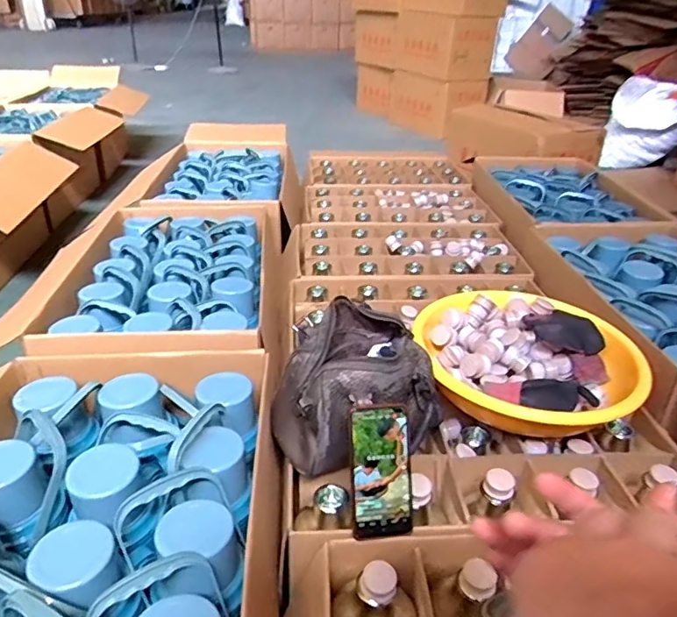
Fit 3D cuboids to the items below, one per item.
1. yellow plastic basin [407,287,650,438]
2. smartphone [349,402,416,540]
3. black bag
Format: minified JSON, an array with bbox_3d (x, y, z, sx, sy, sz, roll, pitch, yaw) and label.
[{"bbox_3d":[0.303,0.081,0.923,0.356,0.089,0.337,1,31,-1],"label":"yellow plastic basin"},{"bbox_3d":[0.057,0.206,0.704,0.081,0.164,0.014,-3,-1,-8],"label":"smartphone"},{"bbox_3d":[0.031,0.104,0.826,0.240,0.154,0.230,0,31,-2],"label":"black bag"}]

